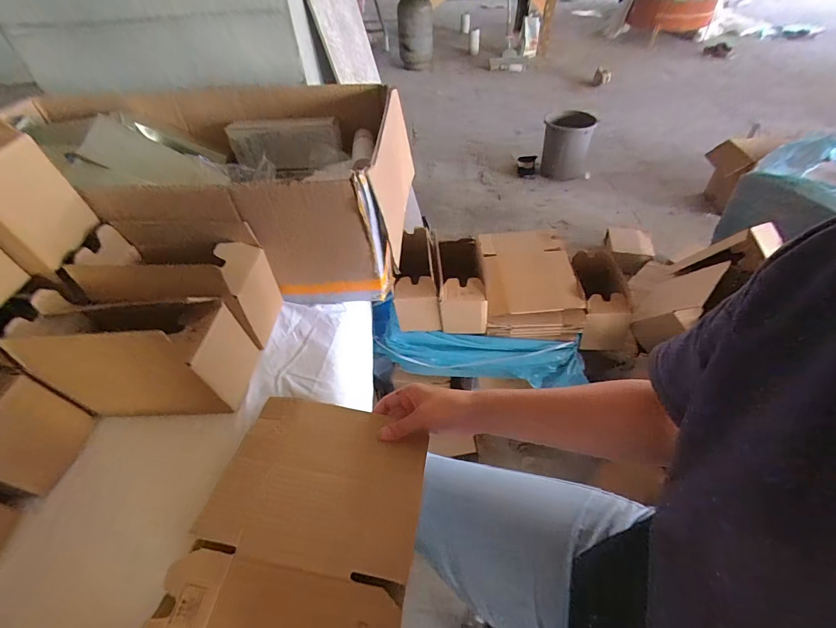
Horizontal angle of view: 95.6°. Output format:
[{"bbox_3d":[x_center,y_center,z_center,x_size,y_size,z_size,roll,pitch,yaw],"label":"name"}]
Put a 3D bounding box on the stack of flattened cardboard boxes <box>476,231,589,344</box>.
[{"bbox_3d":[0.254,-0.081,0.892,0.214,0.106,0.265,0,46,3],"label":"stack of flattened cardboard boxes"}]

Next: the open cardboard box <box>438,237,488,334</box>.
[{"bbox_3d":[0.096,-0.063,0.842,0.099,0.150,0.162,-2,46,2],"label":"open cardboard box"}]

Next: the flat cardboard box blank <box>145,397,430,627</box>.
[{"bbox_3d":[-0.106,0.204,0.374,0.204,0.012,0.253,10,44,4],"label":"flat cardboard box blank"}]

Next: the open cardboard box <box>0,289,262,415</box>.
[{"bbox_3d":[-0.313,0.037,0.440,0.191,0.135,0.101,-1,45,-3],"label":"open cardboard box"}]

